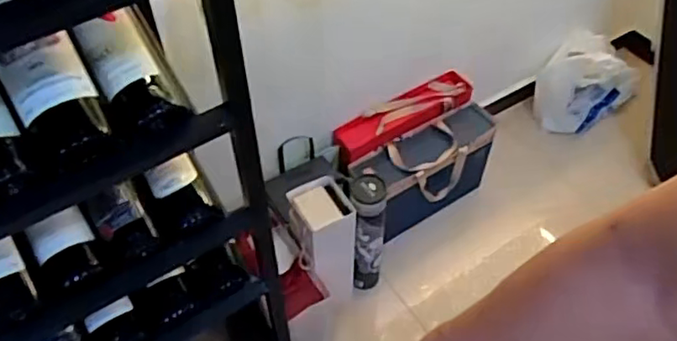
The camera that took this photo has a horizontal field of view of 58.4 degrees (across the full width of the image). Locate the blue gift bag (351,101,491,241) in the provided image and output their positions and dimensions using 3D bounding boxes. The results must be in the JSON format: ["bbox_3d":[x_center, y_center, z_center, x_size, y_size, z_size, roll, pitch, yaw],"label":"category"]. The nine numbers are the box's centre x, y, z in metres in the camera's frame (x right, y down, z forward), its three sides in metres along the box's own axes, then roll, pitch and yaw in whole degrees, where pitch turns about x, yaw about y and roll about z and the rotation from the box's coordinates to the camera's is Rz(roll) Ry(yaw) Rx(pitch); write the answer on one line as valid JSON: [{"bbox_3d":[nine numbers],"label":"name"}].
[{"bbox_3d":[0.224,0.019,1.530,0.387,0.242,0.137,-27,56,-18],"label":"blue gift bag"}]

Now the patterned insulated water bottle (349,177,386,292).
[{"bbox_3d":[0.064,0.146,1.354,0.079,0.334,0.083,5,51,5],"label":"patterned insulated water bottle"}]

